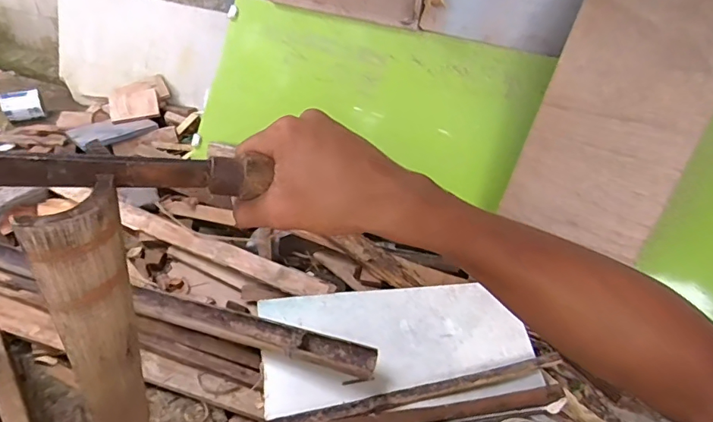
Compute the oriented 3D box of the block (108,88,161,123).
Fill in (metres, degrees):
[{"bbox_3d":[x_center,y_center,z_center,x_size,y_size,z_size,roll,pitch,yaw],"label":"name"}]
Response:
[{"bbox_3d":[-0.802,-0.377,1.709,0.166,0.027,0.123,-14,72,-9],"label":"block"}]

